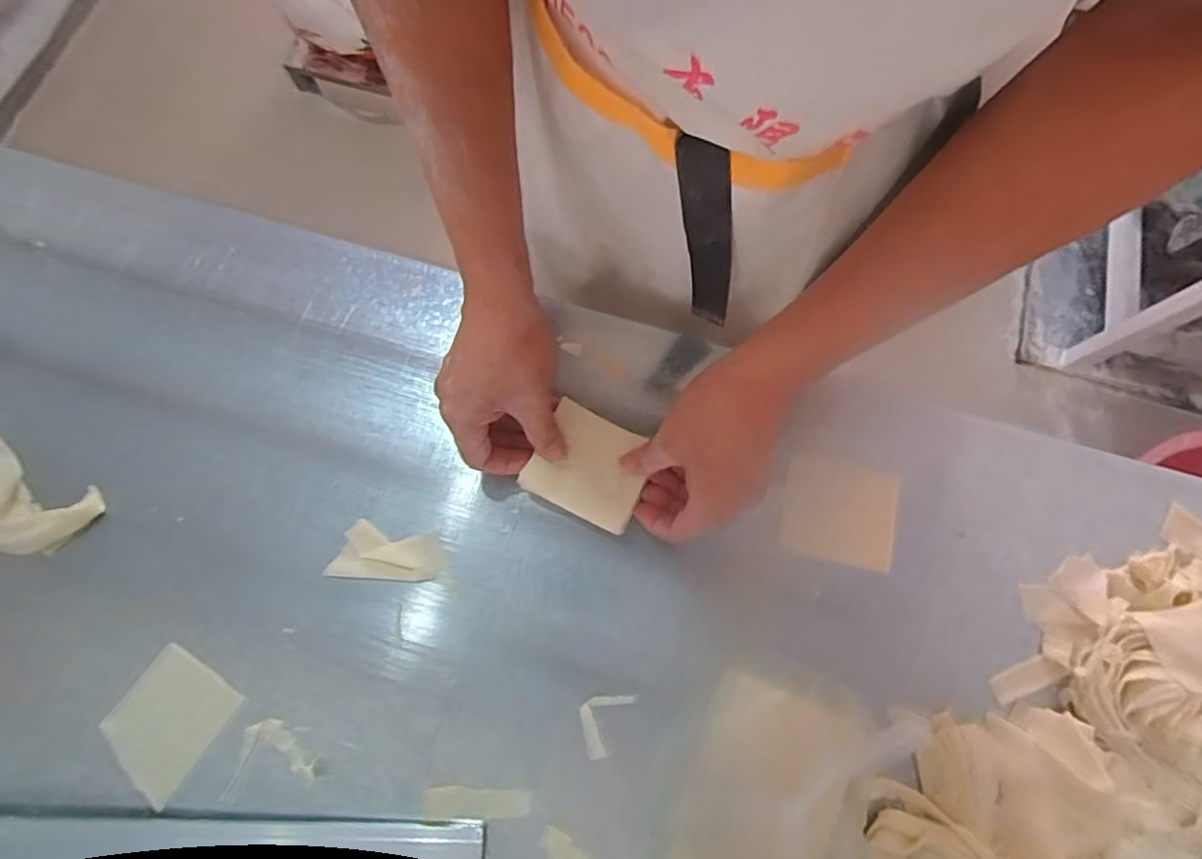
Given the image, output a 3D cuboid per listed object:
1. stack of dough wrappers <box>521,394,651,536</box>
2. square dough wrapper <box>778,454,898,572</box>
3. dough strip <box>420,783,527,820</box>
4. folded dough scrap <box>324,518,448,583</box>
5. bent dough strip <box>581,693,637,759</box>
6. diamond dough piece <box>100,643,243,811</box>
[{"bbox_3d":[-0.008,0.028,0.476,0.086,0.014,0.077,25,75,7],"label":"stack of dough wrappers"},{"bbox_3d":[0.188,0.065,0.480,0.084,0.008,0.075,13,74,4],"label":"square dough wrapper"},{"bbox_3d":[-0.089,0.264,0.430,0.075,0.004,0.020,-1,74,-1],"label":"dough strip"},{"bbox_3d":[-0.164,0.096,0.472,0.088,0.004,0.042,5,74,1],"label":"folded dough scrap"},{"bbox_3d":[0.000,0.211,0.441,0.031,0.010,0.052,28,76,8],"label":"bent dough strip"},{"bbox_3d":[-0.316,0.212,0.443,0.076,0.004,0.084,33,76,9],"label":"diamond dough piece"}]

